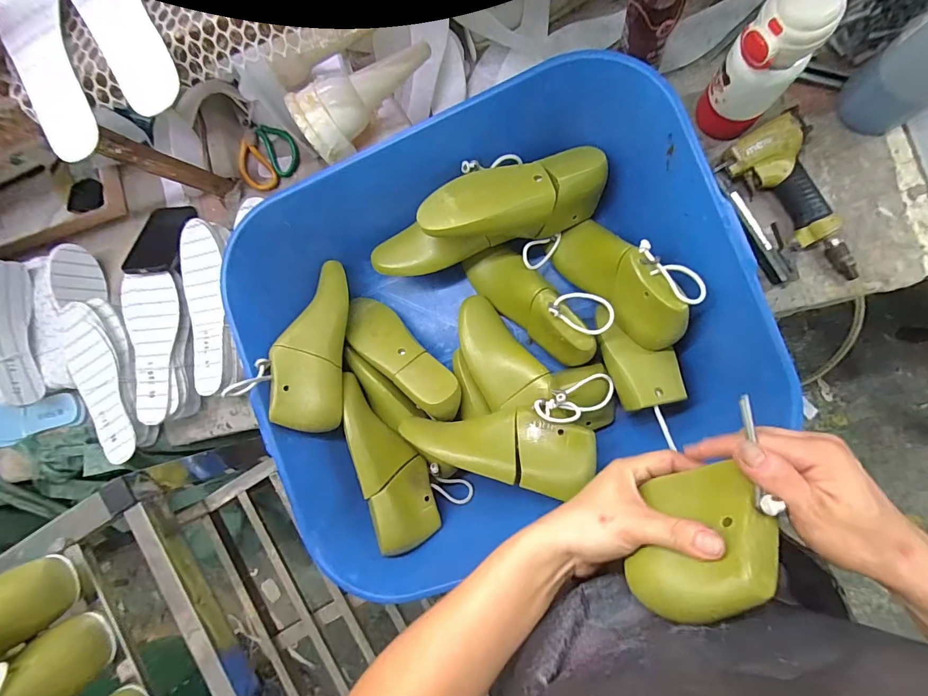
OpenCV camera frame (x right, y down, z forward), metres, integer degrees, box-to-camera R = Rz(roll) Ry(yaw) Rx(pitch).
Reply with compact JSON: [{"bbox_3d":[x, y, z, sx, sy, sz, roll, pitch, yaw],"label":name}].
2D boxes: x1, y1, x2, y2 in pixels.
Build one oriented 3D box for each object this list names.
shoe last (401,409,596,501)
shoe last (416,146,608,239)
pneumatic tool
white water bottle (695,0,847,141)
[{"bbox_3d":[0.041,0.111,0.533,0.233,0.073,0.084,15,91,9],"label":"shoe last"},{"bbox_3d":[0.066,-0.191,0.543,0.245,0.073,0.088,-14,87,-10],"label":"shoe last"},{"bbox_3d":[0.426,-0.187,0.567,0.116,0.041,0.228,-20,86,9],"label":"pneumatic tool"},{"bbox_3d":[0.347,-0.327,0.500,0.078,0.192,0.068,42,95,8],"label":"white water bottle"}]

